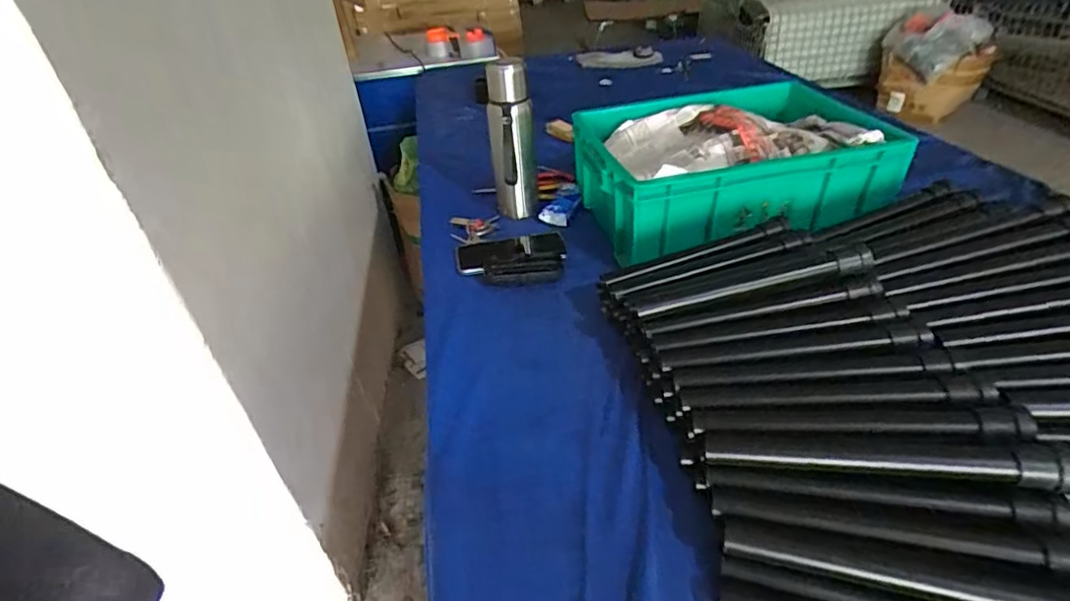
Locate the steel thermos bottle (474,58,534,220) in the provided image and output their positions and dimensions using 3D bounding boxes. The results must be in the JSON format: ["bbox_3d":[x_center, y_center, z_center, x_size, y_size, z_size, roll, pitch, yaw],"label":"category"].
[{"bbox_3d":[-0.038,-0.251,0.901,0.072,0.255,0.074,-5,36,2],"label":"steel thermos bottle"}]

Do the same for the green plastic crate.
[{"bbox_3d":[0.294,-0.214,0.843,0.422,0.117,0.307,-8,36,-4],"label":"green plastic crate"}]

